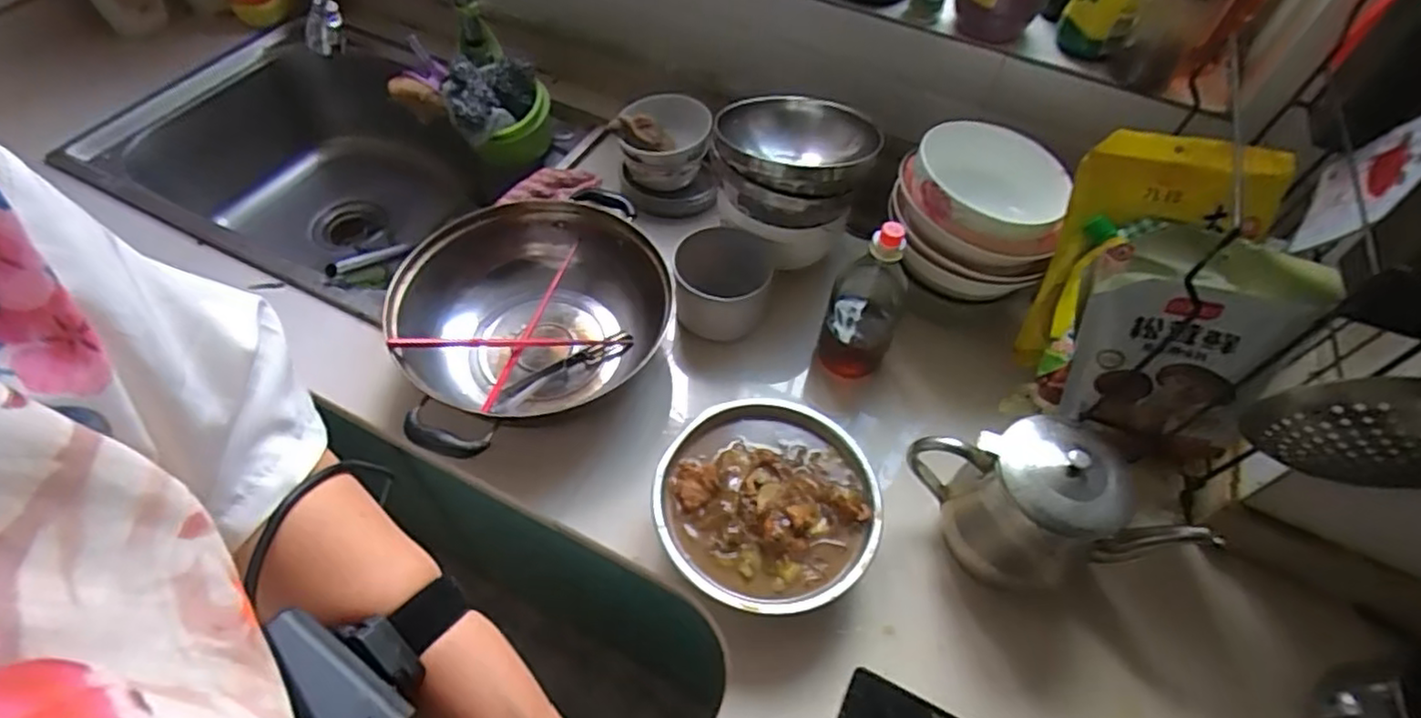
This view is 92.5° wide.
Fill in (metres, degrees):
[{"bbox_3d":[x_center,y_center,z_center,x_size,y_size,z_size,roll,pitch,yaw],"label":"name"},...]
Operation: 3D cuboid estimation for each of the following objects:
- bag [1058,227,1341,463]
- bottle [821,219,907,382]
[{"bbox_3d":[0.367,-0.006,0.545,0.157,0.180,0.075,29,59,16],"label":"bag"},{"bbox_3d":[0.151,-0.056,0.662,0.070,0.173,0.058,16,56,8],"label":"bottle"}]

